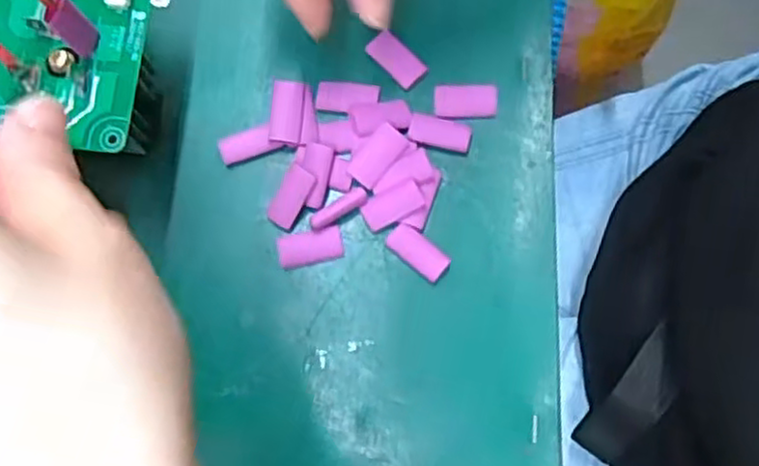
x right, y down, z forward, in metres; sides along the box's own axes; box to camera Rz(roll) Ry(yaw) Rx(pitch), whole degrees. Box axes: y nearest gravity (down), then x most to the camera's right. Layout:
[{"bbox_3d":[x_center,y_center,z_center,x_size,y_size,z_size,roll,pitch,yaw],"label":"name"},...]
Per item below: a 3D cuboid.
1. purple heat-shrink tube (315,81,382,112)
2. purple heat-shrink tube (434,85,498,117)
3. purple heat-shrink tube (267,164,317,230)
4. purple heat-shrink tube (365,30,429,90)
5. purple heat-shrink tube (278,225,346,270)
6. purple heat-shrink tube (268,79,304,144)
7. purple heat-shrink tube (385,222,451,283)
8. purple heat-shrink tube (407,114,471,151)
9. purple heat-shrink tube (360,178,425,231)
[{"bbox_3d":[-0.013,-0.055,0.293,0.025,0.004,0.012,7,79,2],"label":"purple heat-shrink tube"},{"bbox_3d":[0.035,-0.054,0.294,0.025,0.004,0.013,0,78,0],"label":"purple heat-shrink tube"},{"bbox_3d":[-0.034,-0.014,0.283,0.012,0.004,0.024,30,100,5],"label":"purple heat-shrink tube"},{"bbox_3d":[0.007,-0.071,0.298,0.025,0.006,0.012,43,82,8],"label":"purple heat-shrink tube"},{"bbox_3d":[-0.027,0.005,0.283,0.025,0.004,0.013,-12,79,-2],"label":"purple heat-shrink tube"},{"bbox_3d":[-0.037,-0.048,0.291,0.013,0.005,0.026,2,78,1],"label":"purple heat-shrink tube"},{"bbox_3d":[0.015,0.007,0.282,0.025,0.004,0.012,37,81,7],"label":"purple heat-shrink tube"},{"bbox_3d":[0.025,-0.041,0.291,0.025,0.004,0.012,11,79,3],"label":"purple heat-shrink tube"},{"bbox_3d":[0.005,-0.011,0.283,0.025,0.004,0.012,-29,80,10],"label":"purple heat-shrink tube"}]

